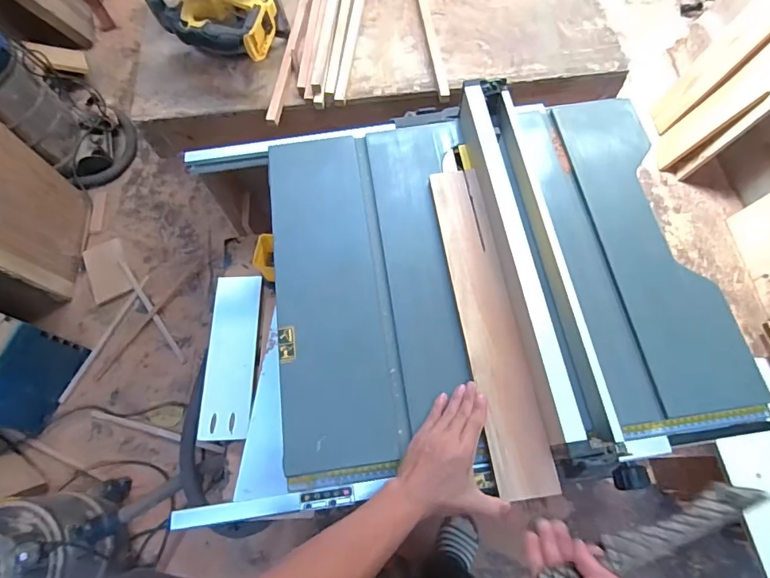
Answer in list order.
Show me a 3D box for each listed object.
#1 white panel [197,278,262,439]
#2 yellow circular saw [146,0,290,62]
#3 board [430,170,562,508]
[{"bbox_3d":[-0.325,0.134,0.944,0.102,0.022,0.350,0,63,-3],"label":"white panel"},{"bbox_3d":[-0.308,-0.536,0.826,0.227,0.190,0.174,32,72,13],"label":"yellow circular saw"},{"bbox_3d":[0.152,0.030,0.648,0.085,0.013,0.494,-8,66,-2],"label":"board"}]

